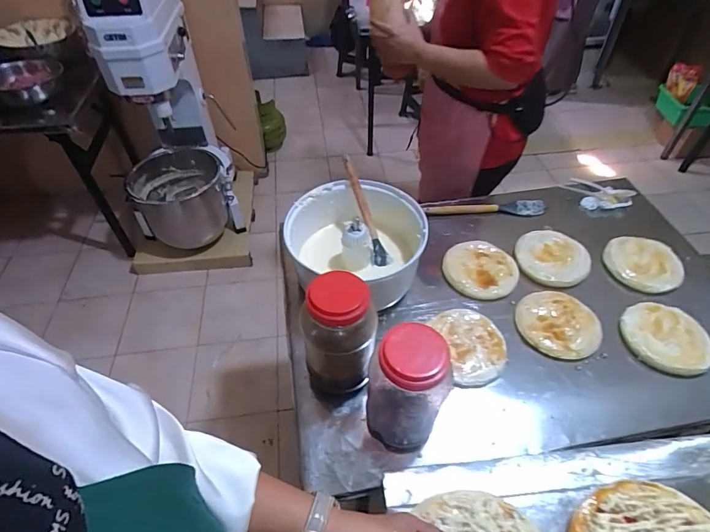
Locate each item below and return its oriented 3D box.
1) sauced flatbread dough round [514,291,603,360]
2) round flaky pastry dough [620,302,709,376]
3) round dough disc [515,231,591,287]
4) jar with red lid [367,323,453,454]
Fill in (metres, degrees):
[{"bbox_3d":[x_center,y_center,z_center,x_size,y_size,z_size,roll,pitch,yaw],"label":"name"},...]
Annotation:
[{"bbox_3d":[0.385,0.107,0.801,0.153,0.016,0.144,-4,48,4],"label":"sauced flatbread dough round"},{"bbox_3d":[0.577,0.132,0.789,0.143,0.026,0.144,-4,48,4],"label":"round flaky pastry dough"},{"bbox_3d":[0.423,-0.026,0.906,0.146,0.016,0.160,24,55,26],"label":"round dough disc"},{"bbox_3d":[0.064,0.180,0.609,0.102,0.232,0.093,-1,48,7],"label":"jar with red lid"}]

